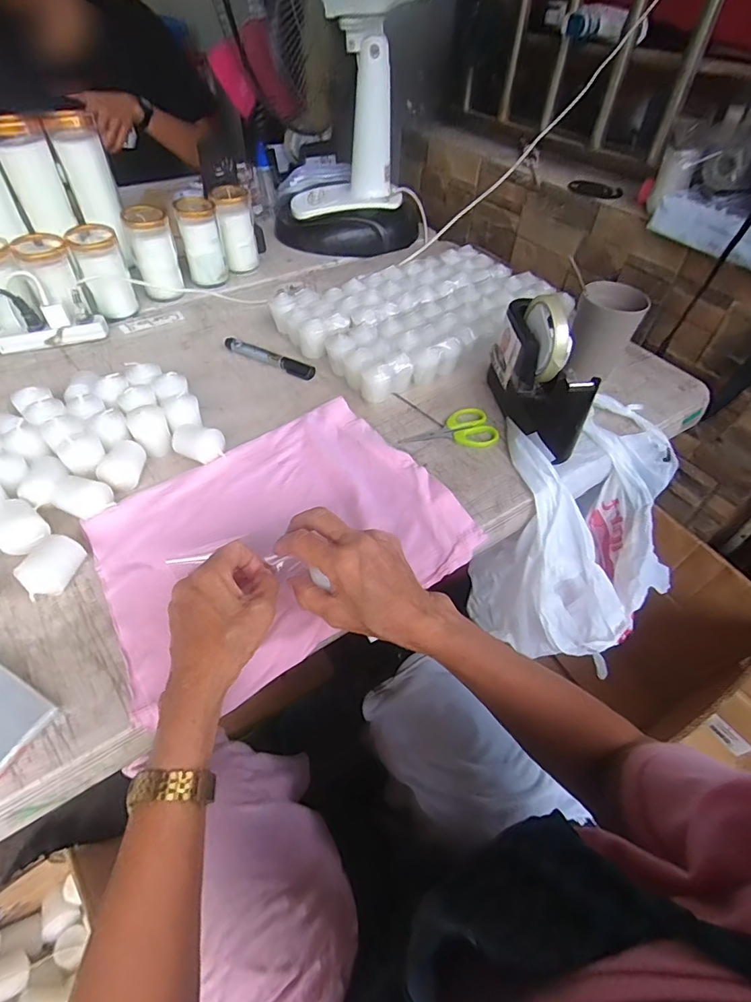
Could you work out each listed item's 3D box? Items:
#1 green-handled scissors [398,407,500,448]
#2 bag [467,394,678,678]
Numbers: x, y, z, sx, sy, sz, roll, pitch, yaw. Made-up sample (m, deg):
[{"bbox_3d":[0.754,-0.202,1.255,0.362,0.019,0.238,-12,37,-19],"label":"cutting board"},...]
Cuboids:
[{"bbox_3d":[0.086,-0.083,0.551,0.111,0.015,0.060,-12,50,-13],"label":"green-handled scissors"},{"bbox_3d":[0.247,0.032,0.571,0.217,0.183,0.259,15,49,10],"label":"bag"}]

